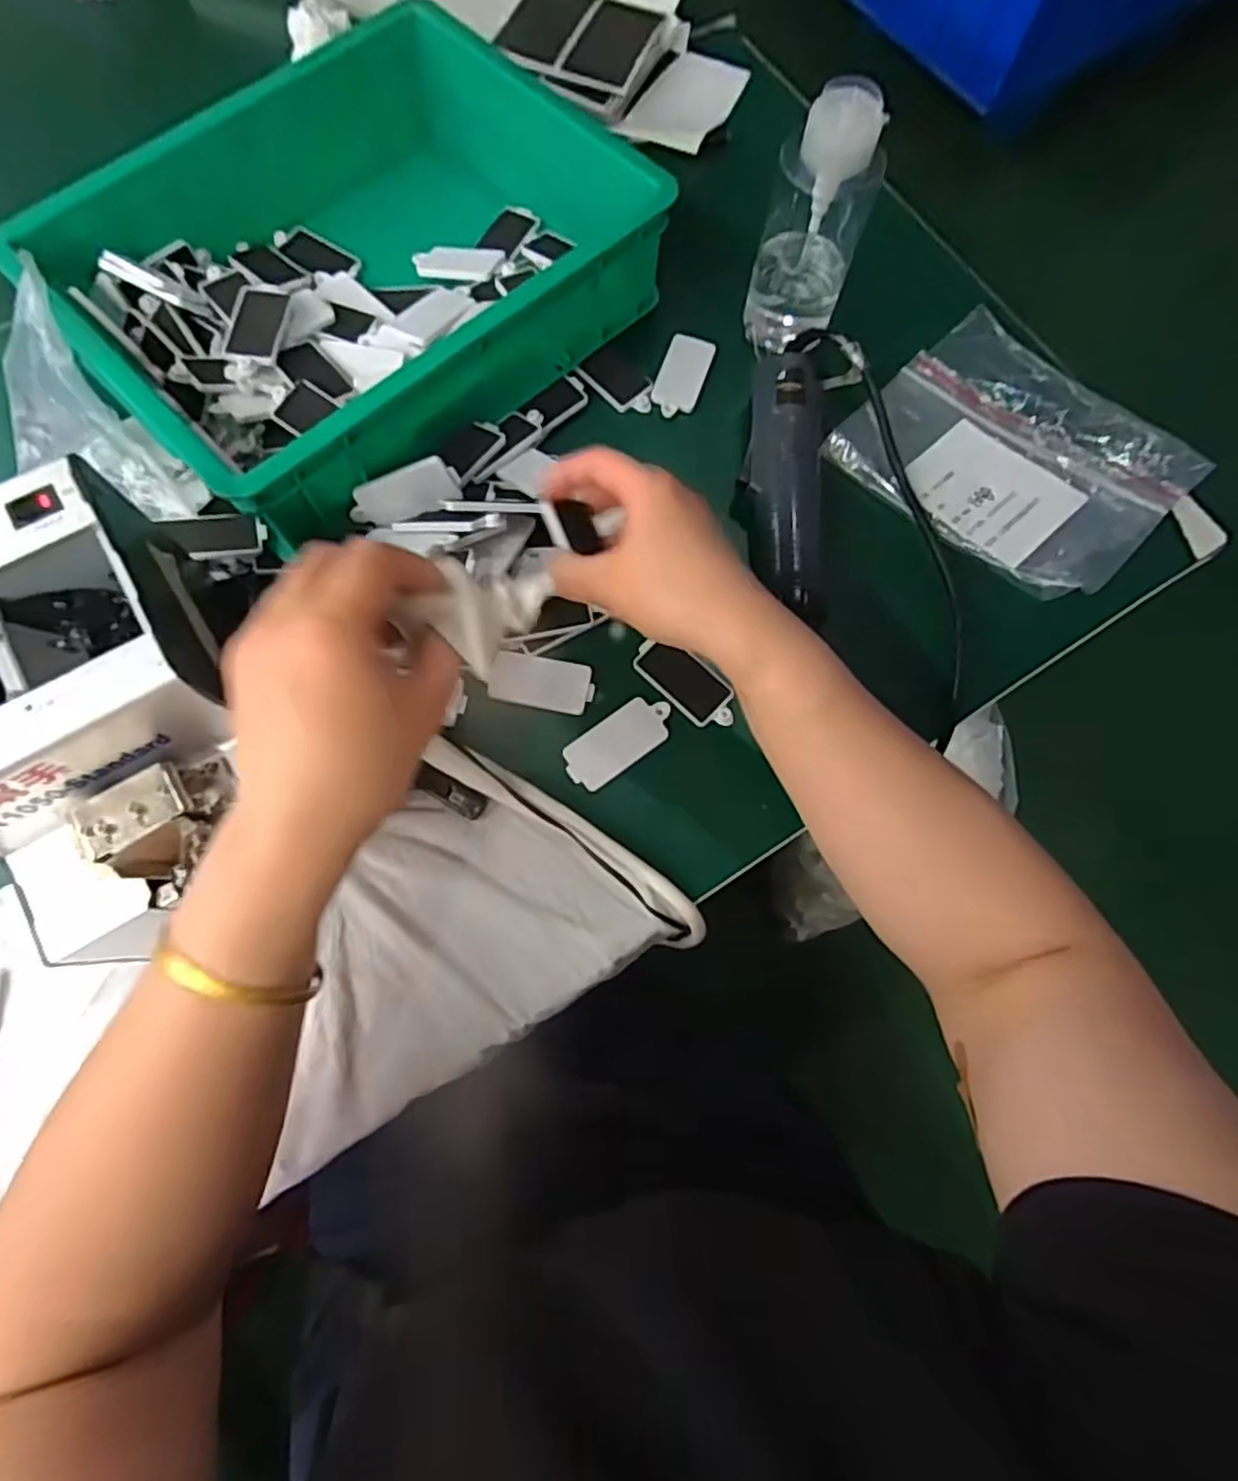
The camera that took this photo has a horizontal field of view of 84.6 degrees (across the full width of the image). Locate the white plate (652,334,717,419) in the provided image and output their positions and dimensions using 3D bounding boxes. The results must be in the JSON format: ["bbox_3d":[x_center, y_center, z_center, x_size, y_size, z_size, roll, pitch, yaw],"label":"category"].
[{"bbox_3d":[0.046,-0.263,0.486,0.033,0.004,0.069,19,75,4],"label":"white plate"}]

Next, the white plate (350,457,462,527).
[{"bbox_3d":[-0.133,-0.153,0.424,0.072,0.029,0.008,-13,44,16],"label":"white plate"}]

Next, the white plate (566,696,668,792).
[{"bbox_3d":[0.000,0.000,0.418,0.071,0.006,0.033,-37,80,-5],"label":"white plate"}]

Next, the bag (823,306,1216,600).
[{"bbox_3d":[0.270,-0.198,0.466,0.177,0.016,0.196,-40,72,-13],"label":"bag"}]

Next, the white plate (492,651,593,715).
[{"bbox_3d":[-0.048,-0.037,0.426,0.063,0.004,0.033,11,75,2],"label":"white plate"}]

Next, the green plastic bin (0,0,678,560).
[{"bbox_3d":[-0.171,-0.313,0.454,0.269,0.080,0.332,42,78,9],"label":"green plastic bin"}]

